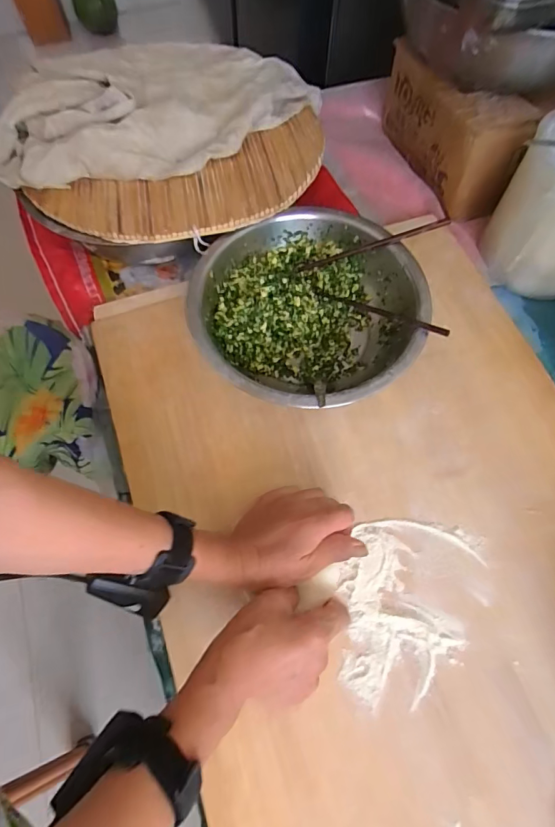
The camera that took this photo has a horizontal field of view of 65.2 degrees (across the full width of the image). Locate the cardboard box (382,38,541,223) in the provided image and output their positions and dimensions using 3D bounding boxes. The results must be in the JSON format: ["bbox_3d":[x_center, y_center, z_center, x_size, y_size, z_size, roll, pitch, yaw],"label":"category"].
[{"bbox_3d":[0.248,-0.424,0.641,0.081,0.133,0.250,-15,68,-7],"label":"cardboard box"}]

